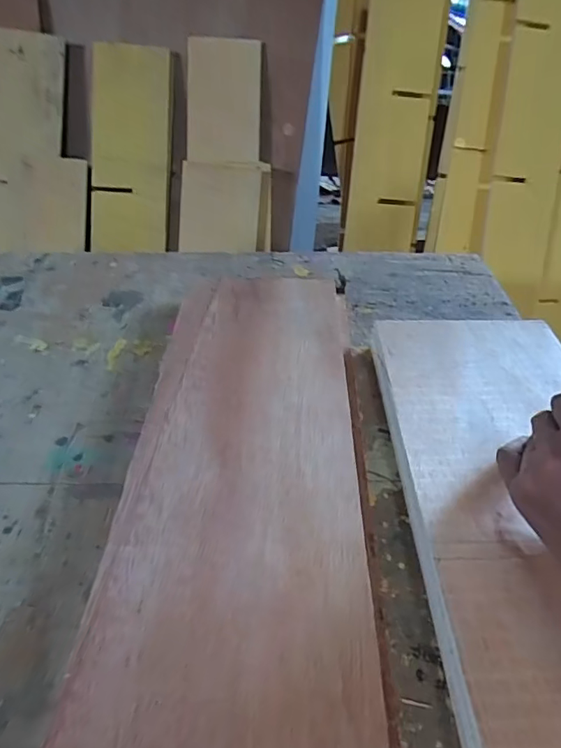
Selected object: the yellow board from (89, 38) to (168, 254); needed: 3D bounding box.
[{"bbox_3d":[-0.402,-0.595,1.291,0.196,0.509,0.022,0,10,-13],"label":"yellow board"}]

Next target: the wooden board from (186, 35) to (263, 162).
[{"bbox_3d":[-0.152,-0.747,1.319,0.199,0.306,0.033,0,10,-9],"label":"wooden board"}]

